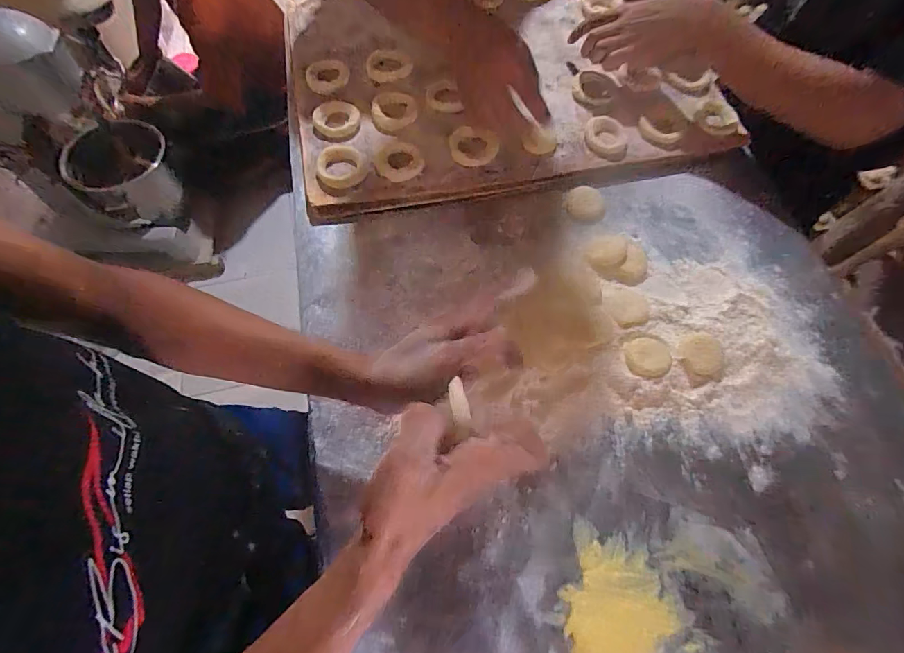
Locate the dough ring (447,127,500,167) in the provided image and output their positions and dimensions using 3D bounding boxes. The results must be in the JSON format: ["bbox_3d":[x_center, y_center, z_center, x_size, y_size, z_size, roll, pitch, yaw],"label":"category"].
[{"bbox_3d":[0.027,-0.234,0.557,0.062,0.017,0.051,7,67,1],"label":"dough ring"}]

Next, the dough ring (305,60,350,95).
[{"bbox_3d":[-0.179,-0.361,0.611,0.056,0.019,0.070,1,67,-2],"label":"dough ring"}]

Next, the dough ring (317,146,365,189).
[{"bbox_3d":[-0.138,-0.198,0.529,0.055,0.012,0.061,-1,67,-3],"label":"dough ring"}]

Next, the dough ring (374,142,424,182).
[{"bbox_3d":[-0.067,-0.214,0.547,0.061,0.009,0.055,1,67,-2],"label":"dough ring"}]

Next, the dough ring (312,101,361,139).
[{"bbox_3d":[-0.154,-0.279,0.571,0.060,0.012,0.060,1,67,-2],"label":"dough ring"}]

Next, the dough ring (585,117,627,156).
[{"bbox_3d":[0.215,-0.268,0.592,0.060,0.015,0.060,0,78,-2],"label":"dough ring"}]

